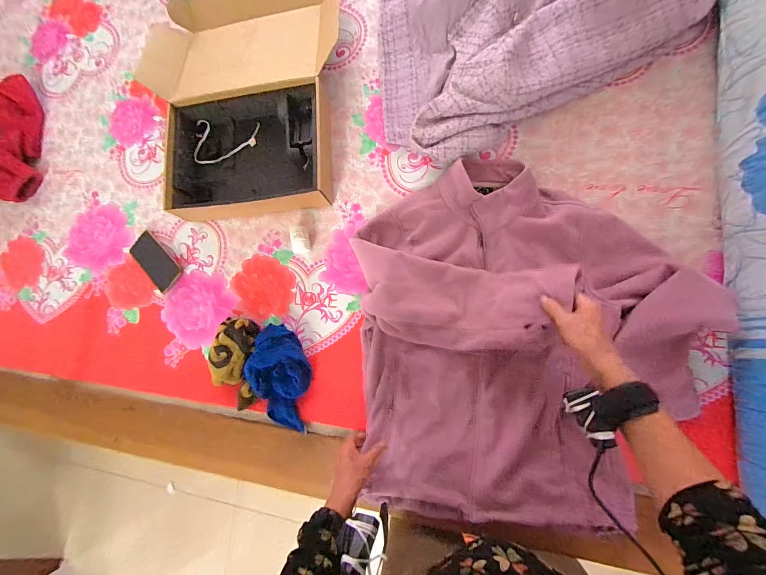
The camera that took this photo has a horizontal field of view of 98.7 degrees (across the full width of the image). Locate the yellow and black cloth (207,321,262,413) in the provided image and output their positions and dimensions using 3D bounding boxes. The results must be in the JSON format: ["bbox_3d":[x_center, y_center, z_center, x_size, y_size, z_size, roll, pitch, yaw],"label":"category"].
[{"bbox_3d":[-0.316,0.161,0.708,0.102,0.069,0.188,1,85,8],"label":"yellow and black cloth"}]

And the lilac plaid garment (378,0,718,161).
[{"bbox_3d":[0.306,-0.519,0.664,0.633,0.105,0.493,-4,84,7],"label":"lilac plaid garment"}]

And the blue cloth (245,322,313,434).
[{"bbox_3d":[-0.213,0.190,0.686,0.116,0.066,0.216,-29,82,5],"label":"blue cloth"}]

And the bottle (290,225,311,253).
[{"bbox_3d":[-0.181,-0.104,0.730,0.038,0.034,0.059,-6,82,9],"label":"bottle"}]

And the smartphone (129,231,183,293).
[{"bbox_3d":[-0.542,-0.063,0.784,0.070,0.013,0.150,-43,81,2],"label":"smartphone"}]

